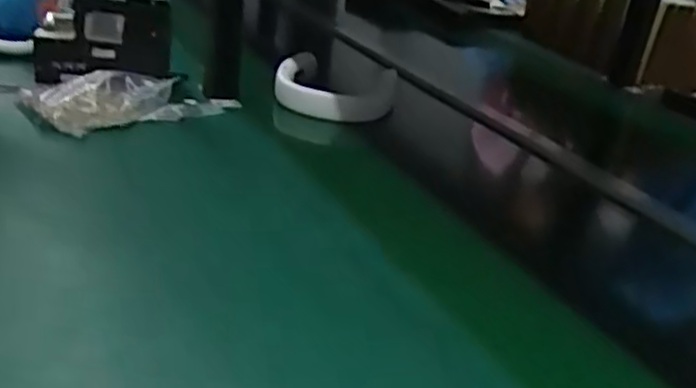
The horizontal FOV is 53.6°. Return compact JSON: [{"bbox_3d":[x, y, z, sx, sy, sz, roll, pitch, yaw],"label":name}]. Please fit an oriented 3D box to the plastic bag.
[{"bbox_3d":[-0.272,-0.132,0.908,0.276,0.047,0.121,-9,31,-29],"label":"plastic bag"}]

